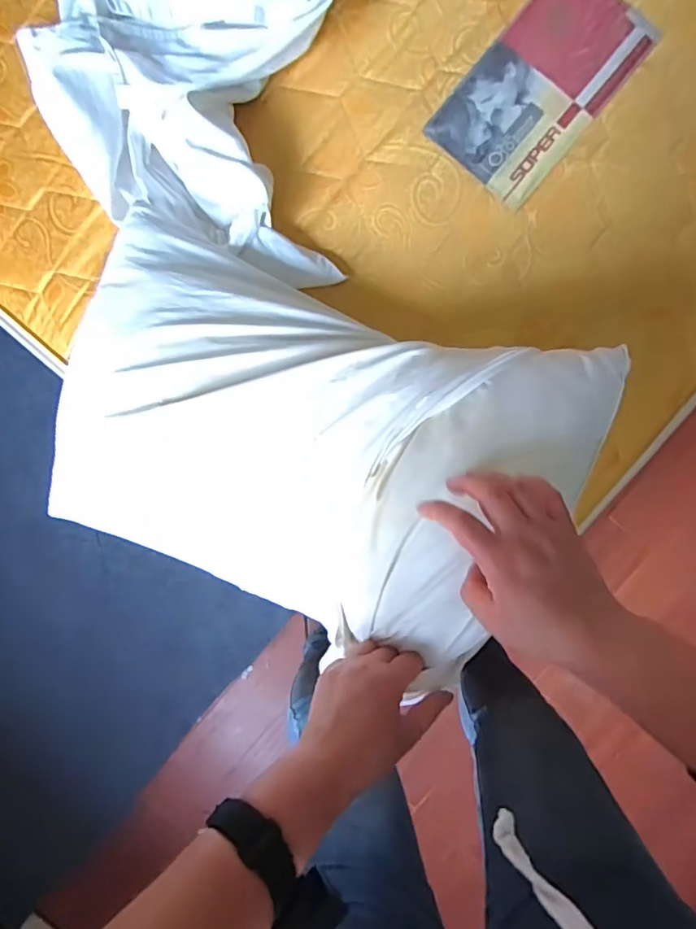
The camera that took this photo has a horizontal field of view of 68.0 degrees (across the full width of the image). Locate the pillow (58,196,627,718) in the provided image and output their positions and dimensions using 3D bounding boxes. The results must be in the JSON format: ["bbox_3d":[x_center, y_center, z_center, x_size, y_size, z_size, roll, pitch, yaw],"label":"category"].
[{"bbox_3d":[-0.070,-0.030,0.578,0.605,0.150,0.381,26,86,21],"label":"pillow"}]

